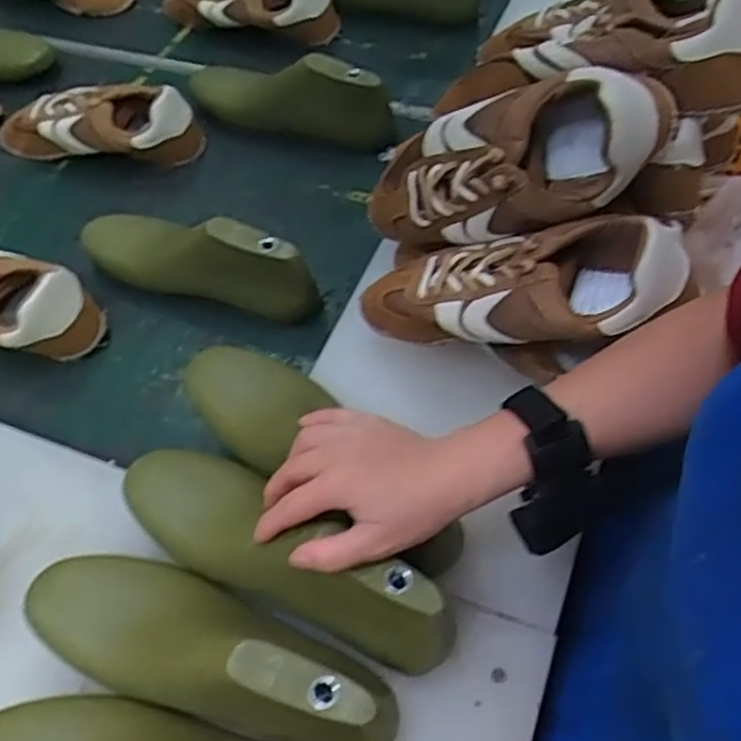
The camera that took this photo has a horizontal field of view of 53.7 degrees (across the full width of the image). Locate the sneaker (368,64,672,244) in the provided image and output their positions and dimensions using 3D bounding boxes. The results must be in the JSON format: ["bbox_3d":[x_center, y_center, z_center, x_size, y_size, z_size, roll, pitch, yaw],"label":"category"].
[{"bbox_3d":[0.095,-0.159,0.555,0.241,0.084,0.106,-10,47,37],"label":"sneaker"}]

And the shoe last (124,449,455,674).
[{"bbox_3d":[-0.065,0.115,0.483,0.250,0.074,0.076,22,59,25],"label":"shoe last"}]

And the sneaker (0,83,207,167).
[{"bbox_3d":[-0.321,-0.282,0.851,0.249,0.073,0.083,7,59,9],"label":"sneaker"}]

